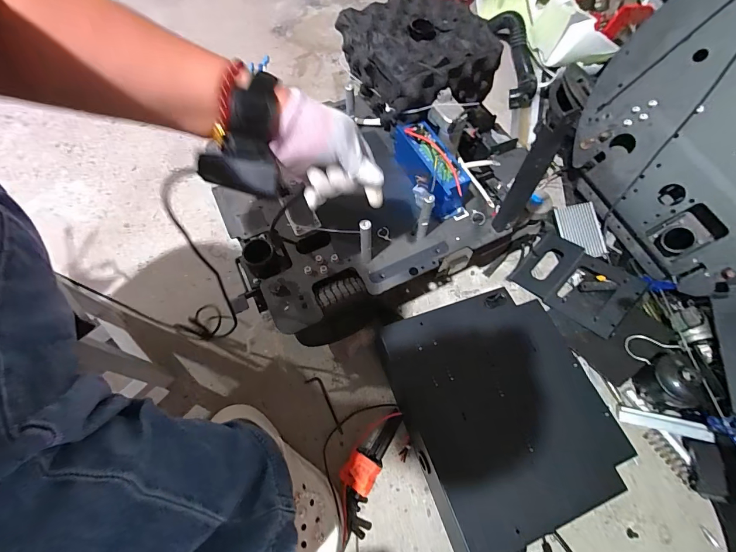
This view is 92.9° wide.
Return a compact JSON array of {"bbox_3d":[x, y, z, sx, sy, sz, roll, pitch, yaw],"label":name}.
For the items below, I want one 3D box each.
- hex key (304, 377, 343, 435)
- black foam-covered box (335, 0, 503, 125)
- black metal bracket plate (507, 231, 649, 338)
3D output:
[{"bbox_3d":[-0.071,0.224,0.617,0.025,0.010,0.110,-36,69,-16],"label":"hex key"},{"bbox_3d":[0.085,-0.360,0.588,0.206,0.104,0.194,-23,66,-11],"label":"black foam-covered box"},{"bbox_3d":[0.397,0.010,0.671,0.198,0.025,0.136,38,81,31],"label":"black metal bracket plate"}]

